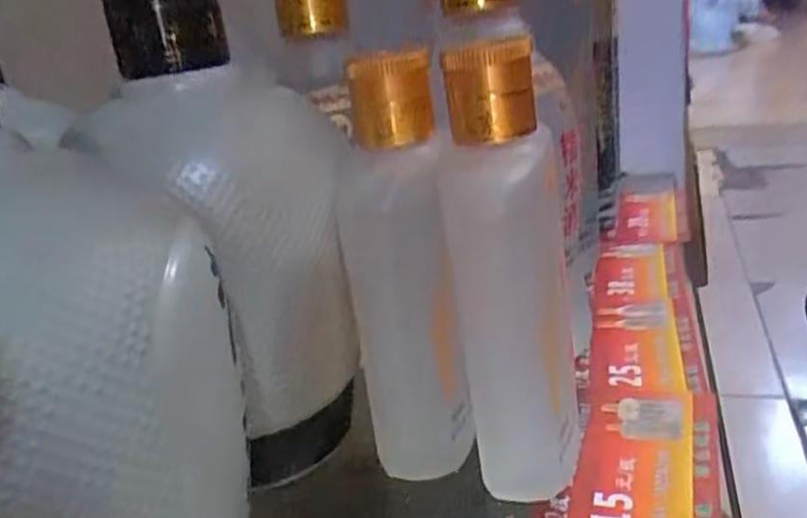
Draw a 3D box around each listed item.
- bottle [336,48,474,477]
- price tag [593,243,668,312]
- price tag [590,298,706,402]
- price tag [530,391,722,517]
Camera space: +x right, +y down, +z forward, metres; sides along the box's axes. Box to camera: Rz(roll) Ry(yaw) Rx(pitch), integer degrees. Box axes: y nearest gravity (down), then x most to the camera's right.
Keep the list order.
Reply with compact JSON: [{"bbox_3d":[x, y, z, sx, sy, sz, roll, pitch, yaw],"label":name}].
[{"bbox_3d":[0.000,0.008,0.209,0.030,0.128,0.032,-8,21,-1],"label":"bottle"},{"bbox_3d":[0.113,0.007,0.357,0.033,0.004,0.088,0,22,19],"label":"price tag"},{"bbox_3d":[0.098,0.033,0.290,0.040,0.004,0.078,-1,22,17],"label":"price tag"},{"bbox_3d":[0.068,0.065,0.214,0.049,0.004,0.100,1,23,23],"label":"price tag"}]

